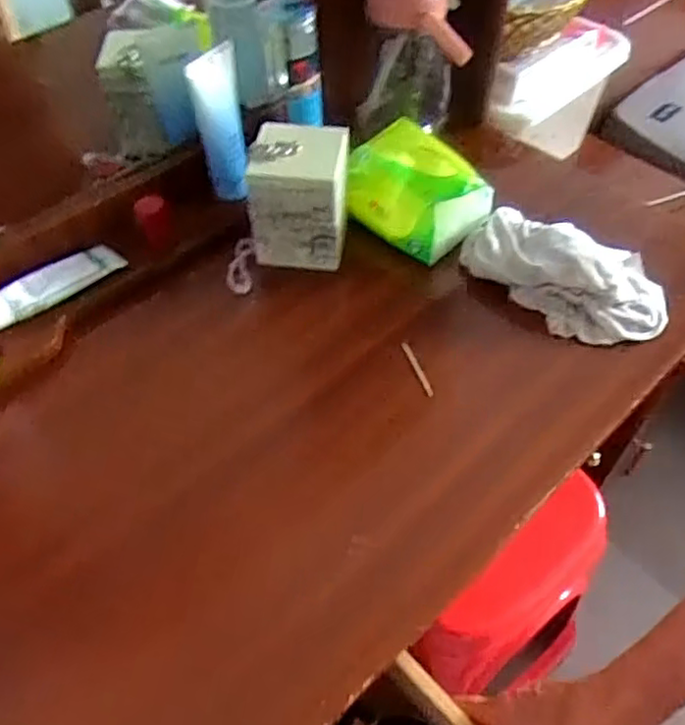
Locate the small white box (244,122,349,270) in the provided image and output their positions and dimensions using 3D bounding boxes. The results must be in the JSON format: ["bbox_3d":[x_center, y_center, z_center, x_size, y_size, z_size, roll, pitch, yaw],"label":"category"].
[{"bbox_3d":[-0.041,-0.160,0.629,0.089,0.117,0.081,2,51,0],"label":"small white box"}]

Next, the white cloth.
[{"bbox_3d":[0.206,-0.084,0.605,0.186,0.052,0.108,20,54,14],"label":"white cloth"}]

